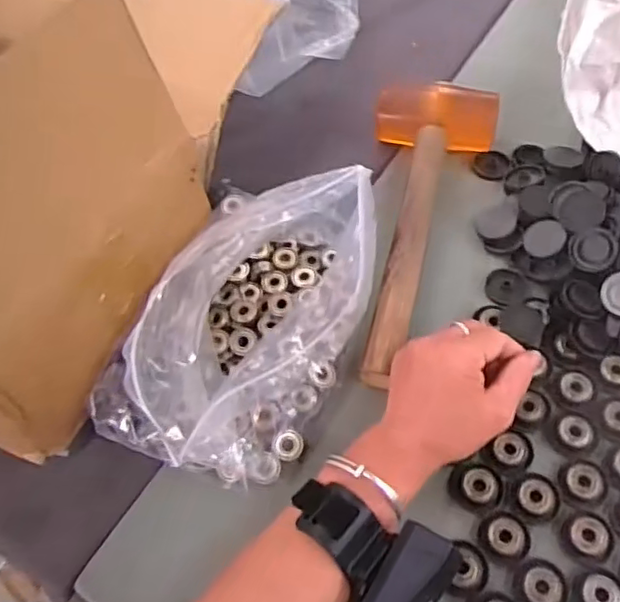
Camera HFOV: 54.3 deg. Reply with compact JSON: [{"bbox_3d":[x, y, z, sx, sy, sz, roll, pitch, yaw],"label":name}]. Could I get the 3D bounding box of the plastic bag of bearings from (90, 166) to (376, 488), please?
[{"bbox_3d":[-0.046,0.007,0.414,0.149,0.130,0.228,36,66,25],"label":"plastic bag of bearings"}]

